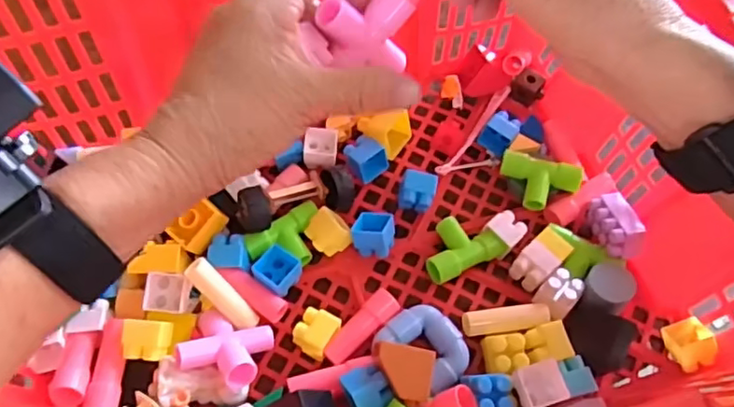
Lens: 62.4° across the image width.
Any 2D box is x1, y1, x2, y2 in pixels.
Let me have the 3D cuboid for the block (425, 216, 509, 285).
[{"bbox_3d":[0.063,0.029,0.417,0.054,0.016,0.039,-23,64,-15],"label":"block"}]

